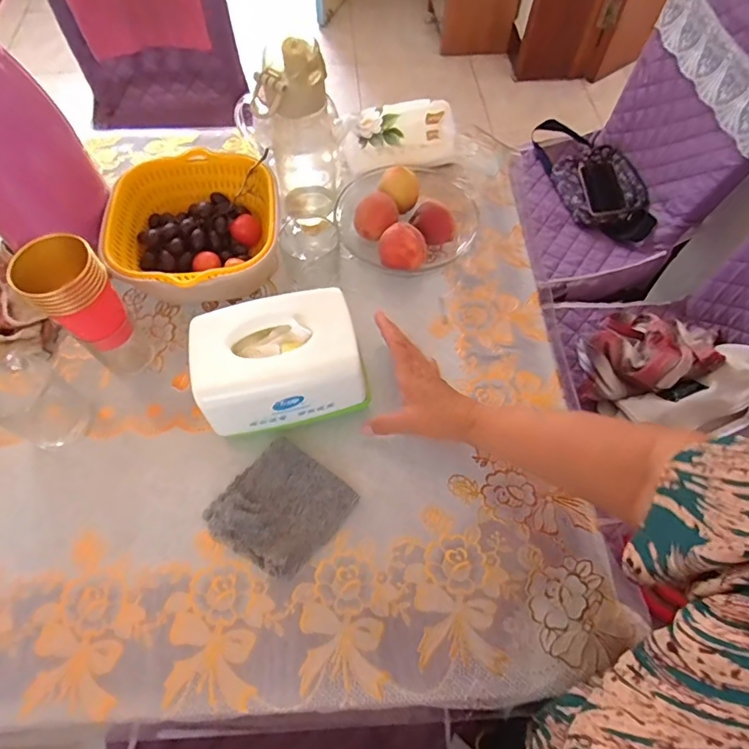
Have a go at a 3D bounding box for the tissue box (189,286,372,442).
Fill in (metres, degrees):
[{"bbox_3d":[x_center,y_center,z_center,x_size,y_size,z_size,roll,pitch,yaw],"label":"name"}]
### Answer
[{"bbox_3d":[-0.100,-0.007,0.531,0.164,0.110,0.119,-11,62,-7],"label":"tissue box"}]

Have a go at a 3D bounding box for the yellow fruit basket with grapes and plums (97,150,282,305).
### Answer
[{"bbox_3d":[-0.223,-0.176,0.622,0.203,0.081,0.201,0,61,-1],"label":"yellow fruit basket with grapes and plums"}]

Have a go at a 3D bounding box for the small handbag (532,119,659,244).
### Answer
[{"bbox_3d":[0.496,-0.453,1.125,0.169,0.056,0.403,-14,62,-9],"label":"small handbag"}]

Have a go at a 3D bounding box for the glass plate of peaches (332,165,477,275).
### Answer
[{"bbox_3d":[0.038,-0.216,0.668,0.186,0.064,0.182,0,61,-1],"label":"glass plate of peaches"}]

